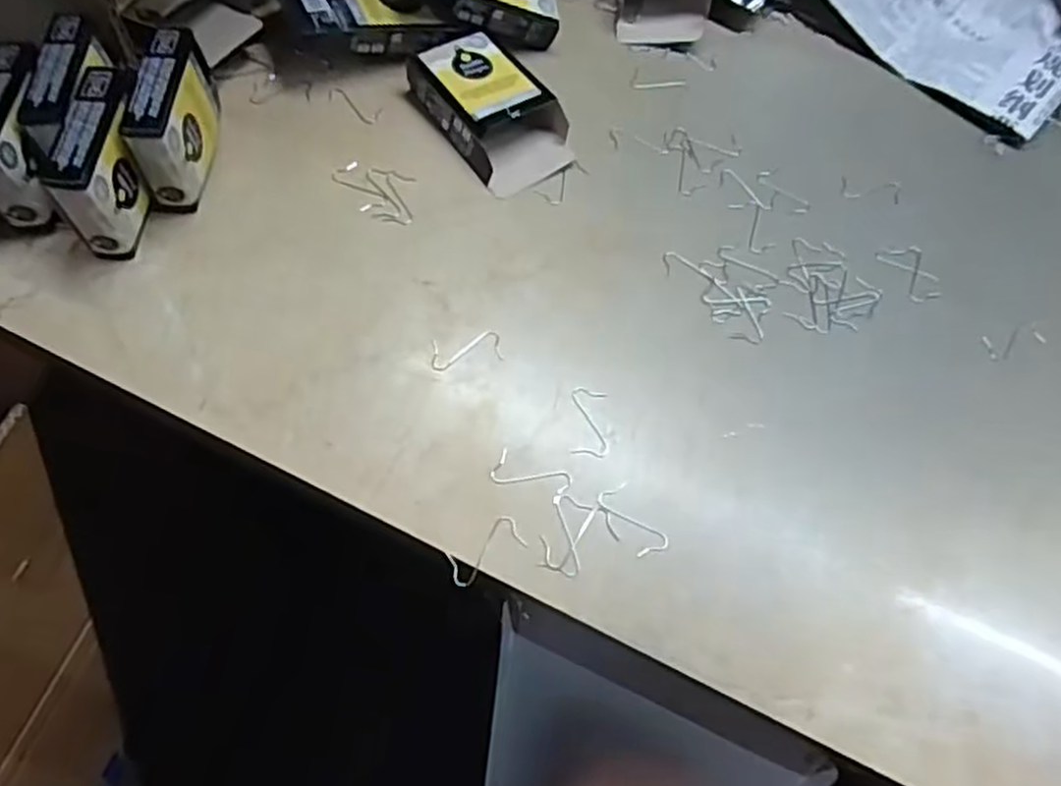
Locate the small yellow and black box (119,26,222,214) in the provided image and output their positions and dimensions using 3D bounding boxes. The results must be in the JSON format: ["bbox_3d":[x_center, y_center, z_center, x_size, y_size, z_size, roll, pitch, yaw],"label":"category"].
[{"bbox_3d":[-0.179,-0.138,0.379,0.021,0.058,0.075,4,63,-2],"label":"small yellow and black box"}]

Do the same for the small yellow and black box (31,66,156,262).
[{"bbox_3d":[-0.202,-0.110,0.363,0.023,0.059,0.072,5,63,-1],"label":"small yellow and black box"}]

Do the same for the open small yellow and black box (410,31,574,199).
[{"bbox_3d":[-0.022,-0.160,0.422,0.058,0.025,0.096,-33,70,-18],"label":"open small yellow and black box"}]

